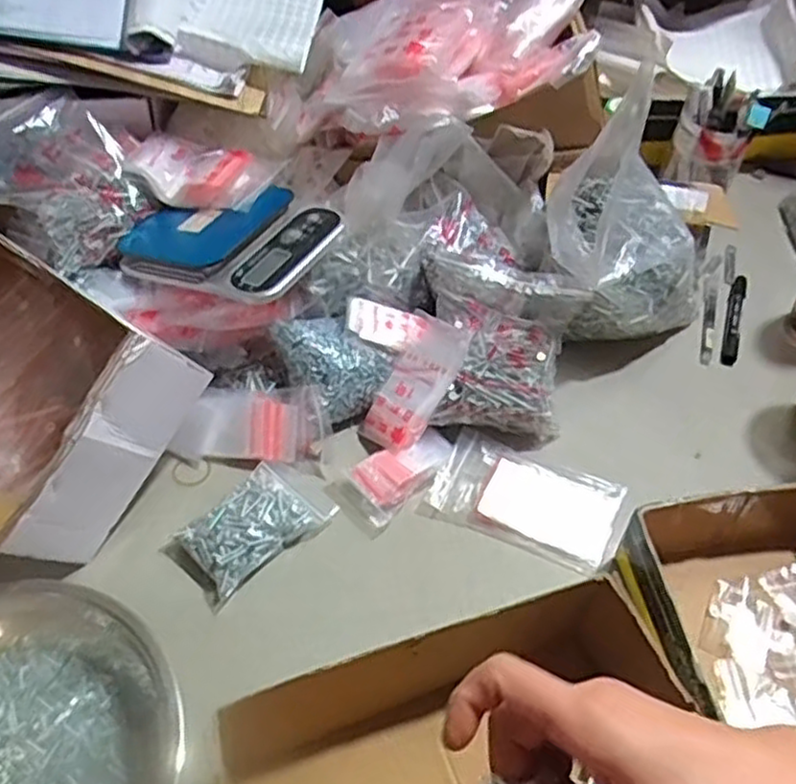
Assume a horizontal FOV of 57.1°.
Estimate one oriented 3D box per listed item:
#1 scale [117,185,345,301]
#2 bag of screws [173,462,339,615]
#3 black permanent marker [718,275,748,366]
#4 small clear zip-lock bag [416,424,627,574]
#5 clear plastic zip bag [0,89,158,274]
[{"bbox_3d":[-0.163,-0.154,0.713,0.201,0.039,0.157,21,52,18],"label":"scale"},{"bbox_3d":[-0.120,0.107,0.622,0.128,0.030,0.078,-35,57,-26],"label":"bag of screws"},{"bbox_3d":[0.366,-0.083,0.791,0.017,0.012,0.149,17,51,15],"label":"black permanent marker"},{"bbox_3d":[0.112,0.093,0.640,0.153,0.020,0.087,18,52,16],"label":"small clear zip-lock bag"},{"bbox_3d":[-0.333,-0.213,0.726,0.159,0.108,0.137,17,51,15],"label":"clear plastic zip bag"}]

